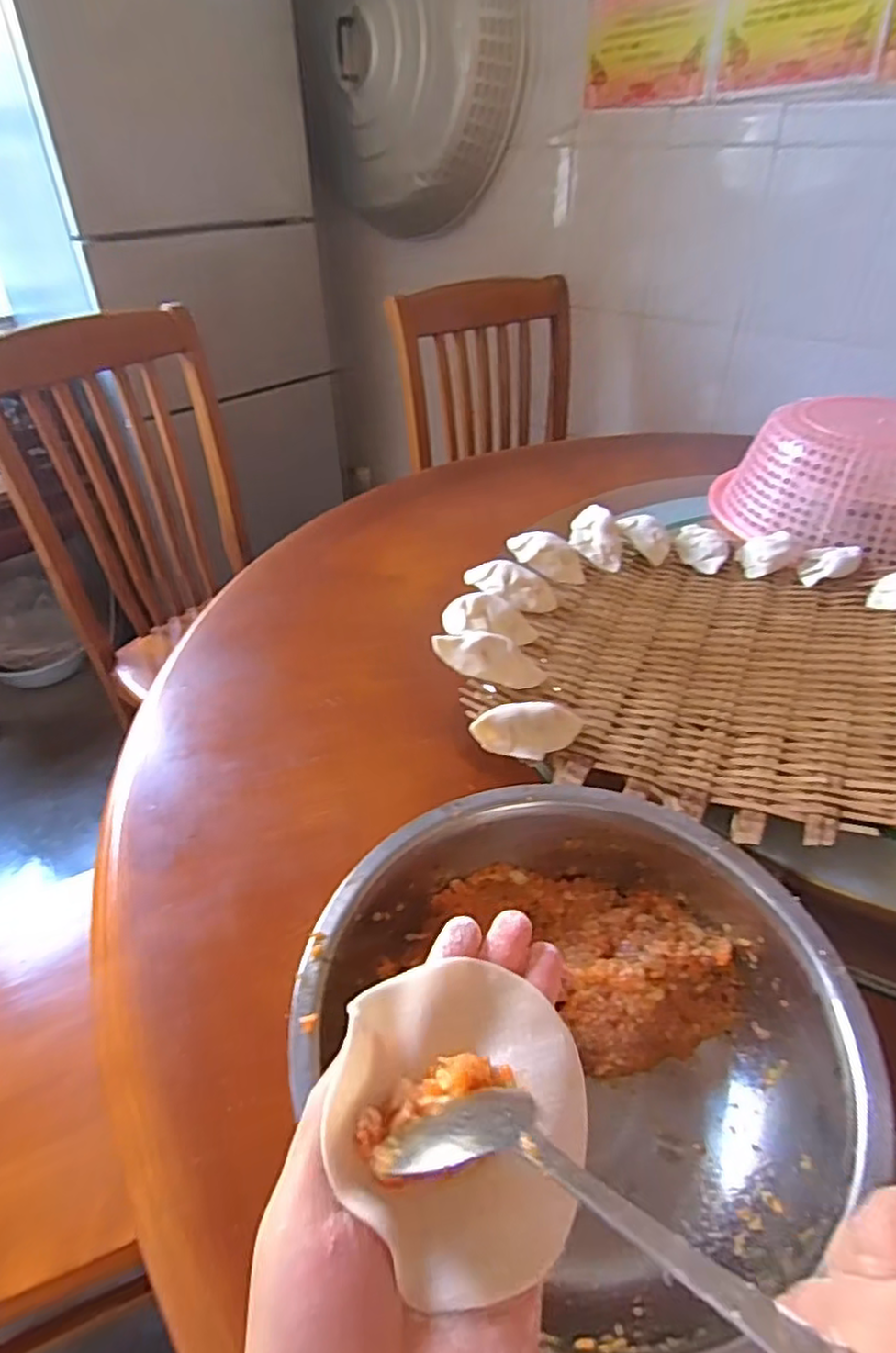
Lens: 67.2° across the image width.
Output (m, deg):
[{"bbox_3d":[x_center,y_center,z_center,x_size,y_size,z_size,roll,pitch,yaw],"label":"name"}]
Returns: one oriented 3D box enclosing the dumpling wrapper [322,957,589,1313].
[{"bbox_3d":[0.005,0.126,0.198,0.070,0.024,0.080,7,39,9],"label":"dumpling wrapper"}]

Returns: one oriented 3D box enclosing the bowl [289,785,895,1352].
[{"bbox_3d":[0.060,0.161,0.323,0.215,0.087,0.206,0,38,0],"label":"bowl"}]

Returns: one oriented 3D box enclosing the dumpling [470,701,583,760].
[{"bbox_3d":[0.053,0.037,0.432,0.074,0.024,0.036,-6,39,-8],"label":"dumpling"}]

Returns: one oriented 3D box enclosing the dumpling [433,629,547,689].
[{"bbox_3d":[0.031,-0.013,0.479,0.081,0.018,0.033,19,39,-3],"label":"dumpling"}]

